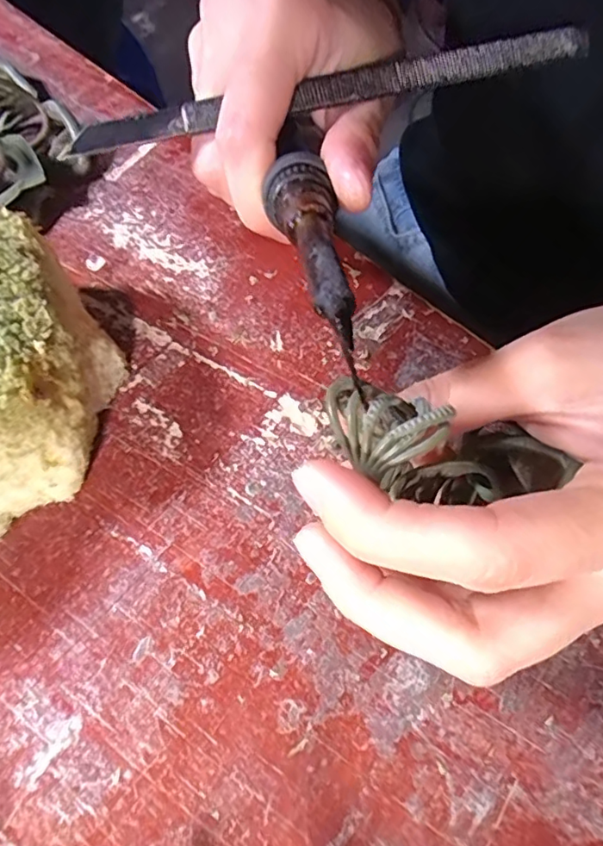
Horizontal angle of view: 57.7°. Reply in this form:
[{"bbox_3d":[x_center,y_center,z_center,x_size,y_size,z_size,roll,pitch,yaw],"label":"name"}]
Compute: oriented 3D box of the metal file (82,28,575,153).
[{"bbox_3d":[0.009,-0.104,0.170,0.159,0.006,0.008,-12,68,-1],"label":"metal file"}]

